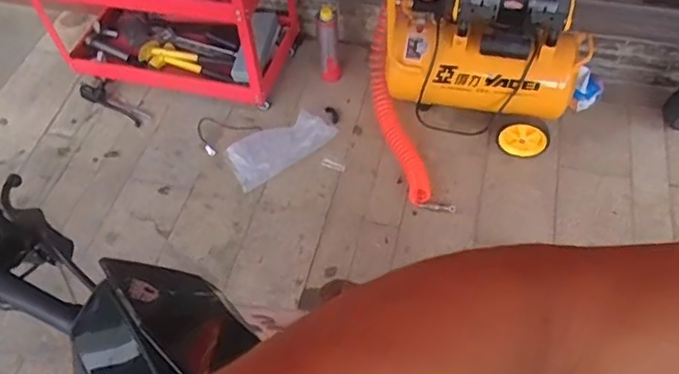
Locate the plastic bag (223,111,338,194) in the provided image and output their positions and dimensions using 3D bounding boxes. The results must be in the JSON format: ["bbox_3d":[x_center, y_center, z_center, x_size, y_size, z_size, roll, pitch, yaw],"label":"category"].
[{"bbox_3d":[-0.161,-0.119,1.730,0.311,0.043,0.145,-28,58,-16],"label":"plastic bag"}]

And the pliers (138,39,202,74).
[{"bbox_3d":[-0.510,-0.396,1.849,0.206,0.039,0.085,20,56,15],"label":"pliers"}]

